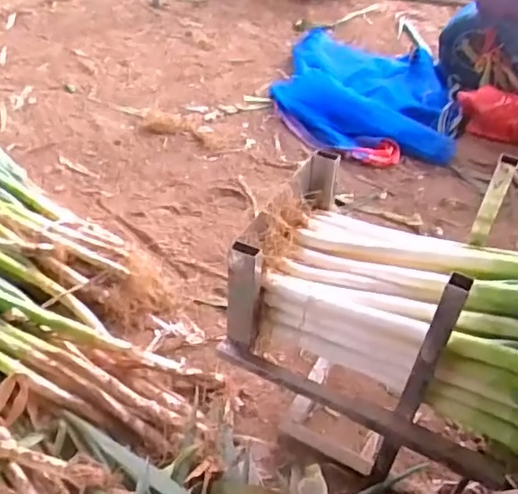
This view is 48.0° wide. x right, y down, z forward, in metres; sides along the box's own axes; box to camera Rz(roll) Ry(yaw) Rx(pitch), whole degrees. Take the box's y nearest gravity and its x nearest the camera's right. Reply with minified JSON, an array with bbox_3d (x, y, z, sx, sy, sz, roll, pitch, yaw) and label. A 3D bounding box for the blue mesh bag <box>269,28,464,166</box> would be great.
[{"bbox_3d":[0.298,-0.449,1.603,0.485,0.086,0.658,11,44,6],"label":"blue mesh bag"}]

